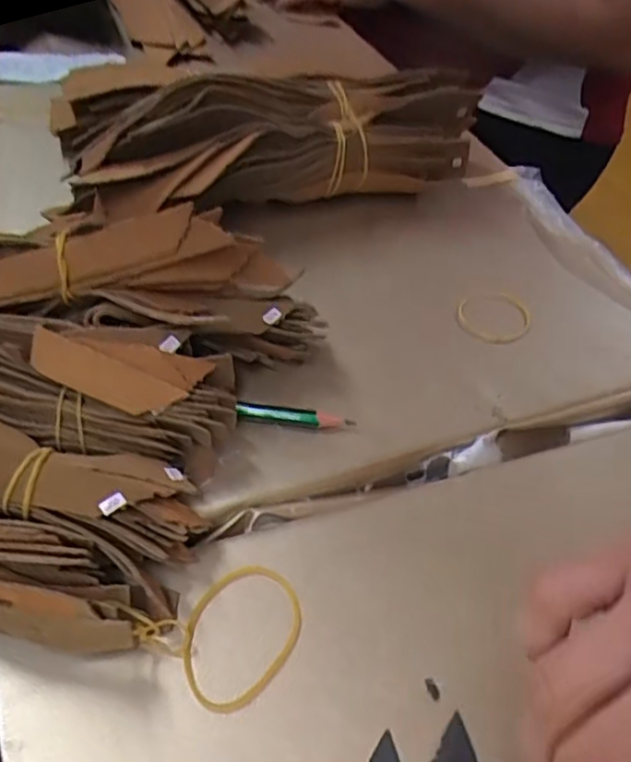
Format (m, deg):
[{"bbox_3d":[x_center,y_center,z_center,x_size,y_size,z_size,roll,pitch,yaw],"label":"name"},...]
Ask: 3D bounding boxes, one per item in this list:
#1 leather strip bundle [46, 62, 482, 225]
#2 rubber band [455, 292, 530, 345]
[{"bbox_3d":[-0.016,-0.141,0.405,0.251,0.072,0.101,-11,48,-15],"label":"leather strip bundle"},{"bbox_3d":[0.096,-0.036,0.363,0.039,0.004,0.044,23,48,16],"label":"rubber band"}]

